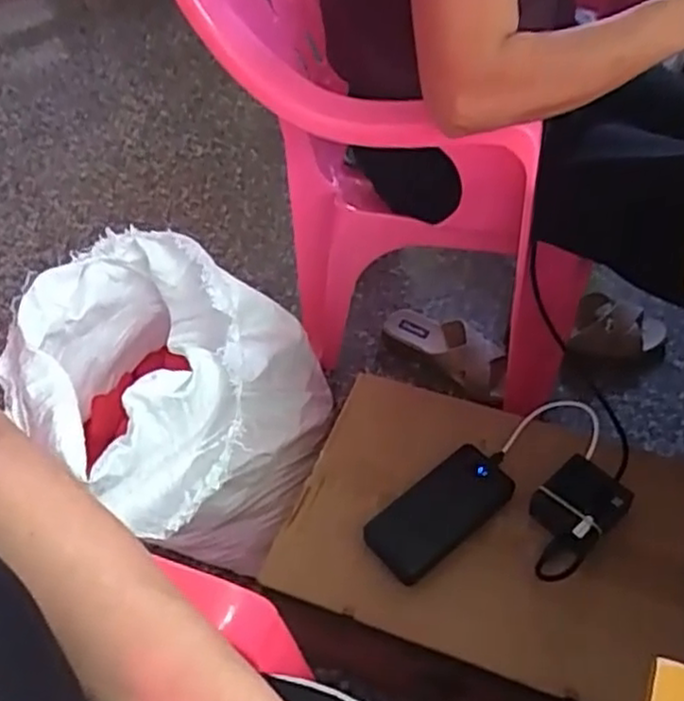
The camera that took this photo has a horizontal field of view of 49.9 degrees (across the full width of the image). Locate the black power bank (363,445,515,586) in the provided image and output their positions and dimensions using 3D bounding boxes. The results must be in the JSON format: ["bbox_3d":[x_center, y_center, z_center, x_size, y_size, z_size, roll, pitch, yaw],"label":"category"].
[{"bbox_3d":[0.102,0.168,0.767,0.155,0.014,0.082,-34,56,-20],"label":"black power bank"}]

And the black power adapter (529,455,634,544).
[{"bbox_3d":[0.240,0.152,0.741,0.084,0.020,0.074,-36,57,-21],"label":"black power adapter"}]

